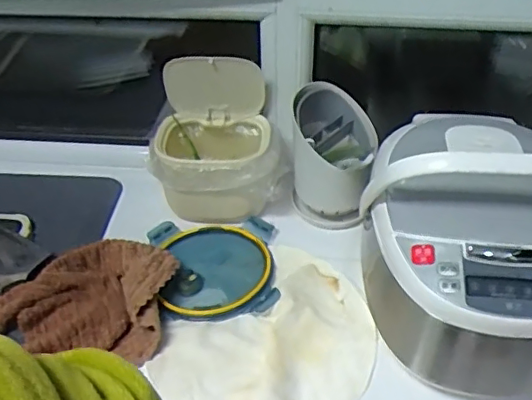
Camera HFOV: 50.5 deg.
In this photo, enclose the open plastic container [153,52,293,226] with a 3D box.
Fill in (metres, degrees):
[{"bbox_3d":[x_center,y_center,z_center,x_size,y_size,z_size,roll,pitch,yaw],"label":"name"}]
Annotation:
[{"bbox_3d":[-0.070,-0.079,0.797,0.189,0.207,0.123,2,41,4],"label":"open plastic container"}]

